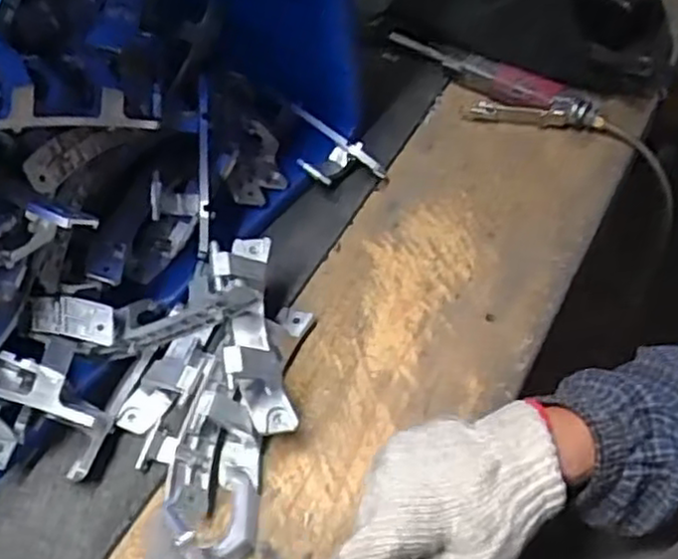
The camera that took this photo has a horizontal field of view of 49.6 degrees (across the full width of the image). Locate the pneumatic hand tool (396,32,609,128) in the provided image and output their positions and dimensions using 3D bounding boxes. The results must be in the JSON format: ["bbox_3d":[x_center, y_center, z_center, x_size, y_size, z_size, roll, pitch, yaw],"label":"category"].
[{"bbox_3d":[0.146,-0.198,0.726,0.230,0.029,0.056,38,64,26],"label":"pneumatic hand tool"}]

